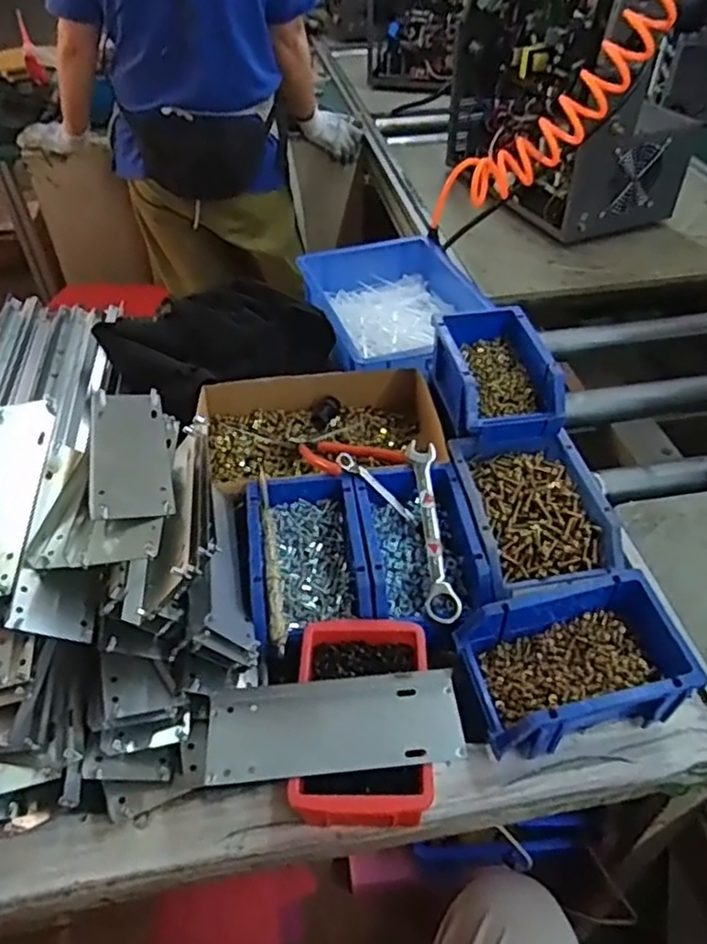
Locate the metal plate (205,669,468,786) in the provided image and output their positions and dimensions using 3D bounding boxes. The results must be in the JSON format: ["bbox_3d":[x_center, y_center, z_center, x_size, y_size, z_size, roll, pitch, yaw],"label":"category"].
[{"bbox_3d":[-0.013,0.181,0.479,0.178,0.004,0.066,-5,43,-3],"label":"metal plate"}]

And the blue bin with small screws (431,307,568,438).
[{"bbox_3d":[0.145,-0.110,0.712,0.102,0.068,0.184,-7,45,-6],"label":"blue bin with small screws"}]

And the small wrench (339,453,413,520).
[{"bbox_3d":[0.022,0.015,0.644,0.095,0.012,0.012,42,55,6],"label":"small wrench"}]

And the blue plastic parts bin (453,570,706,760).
[{"bbox_3d":[0.170,0.151,0.526,0.162,0.068,0.115,-9,45,-8],"label":"blue plastic parts bin"}]

